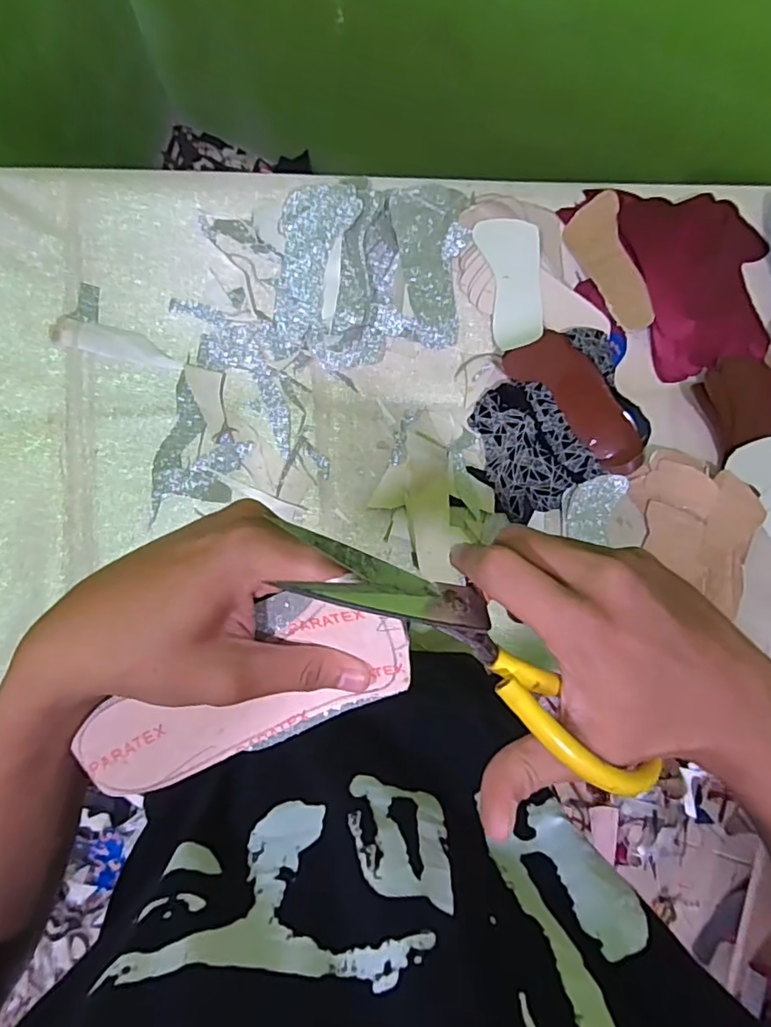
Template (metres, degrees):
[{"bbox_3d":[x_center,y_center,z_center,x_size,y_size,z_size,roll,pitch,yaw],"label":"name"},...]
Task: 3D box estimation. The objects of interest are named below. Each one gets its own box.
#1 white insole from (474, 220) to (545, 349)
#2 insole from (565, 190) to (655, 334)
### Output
[{"bbox_3d":[0.154,-0.277,0.674,0.069,0.010,0.154,-11,87,17],"label":"white insole"},{"bbox_3d":[0.273,-0.304,0.692,0.063,0.019,0.165,-16,89,-7],"label":"insole"}]

